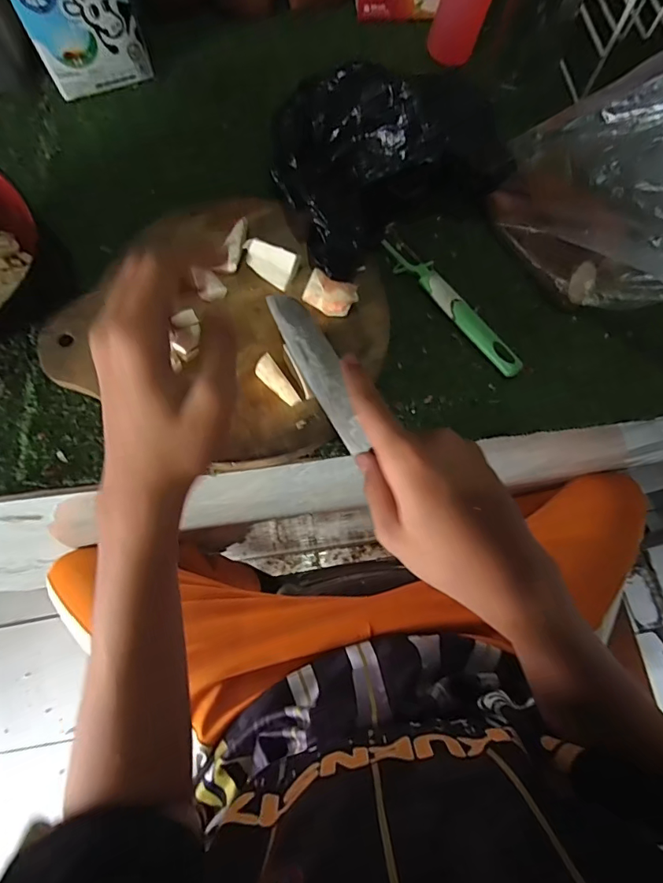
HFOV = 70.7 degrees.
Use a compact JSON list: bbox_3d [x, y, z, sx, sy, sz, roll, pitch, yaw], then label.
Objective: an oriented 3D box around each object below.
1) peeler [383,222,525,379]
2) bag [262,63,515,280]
[{"bbox_3d":[0.097,-0.121,0.398,0.028,0.011,0.173,-35,75,-12],"label":"peeler"},{"bbox_3d":[0.041,-0.231,0.383,0.180,0.106,0.121,-31,74,-11],"label":"bag"}]

